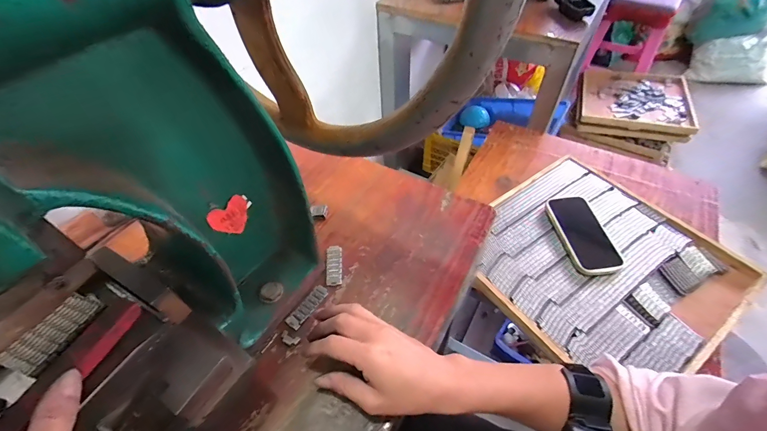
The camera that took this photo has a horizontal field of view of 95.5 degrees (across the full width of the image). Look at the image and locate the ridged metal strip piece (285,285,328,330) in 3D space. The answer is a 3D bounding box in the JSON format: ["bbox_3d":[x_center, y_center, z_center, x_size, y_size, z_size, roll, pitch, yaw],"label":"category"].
[{"bbox_3d":[-0.083,0.099,0.378,0.017,0.004,0.053,29,58,22],"label":"ridged metal strip piece"}]

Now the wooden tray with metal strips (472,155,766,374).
[{"bbox_3d":[0.379,0.072,0.632,0.403,0.032,0.394,-29,56,-20],"label":"wooden tray with metal strips"}]

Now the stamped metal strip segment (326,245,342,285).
[{"bbox_3d":[-0.058,0.058,0.411,0.018,0.004,0.053,-5,52,-2],"label":"stamped metal strip segment"}]

